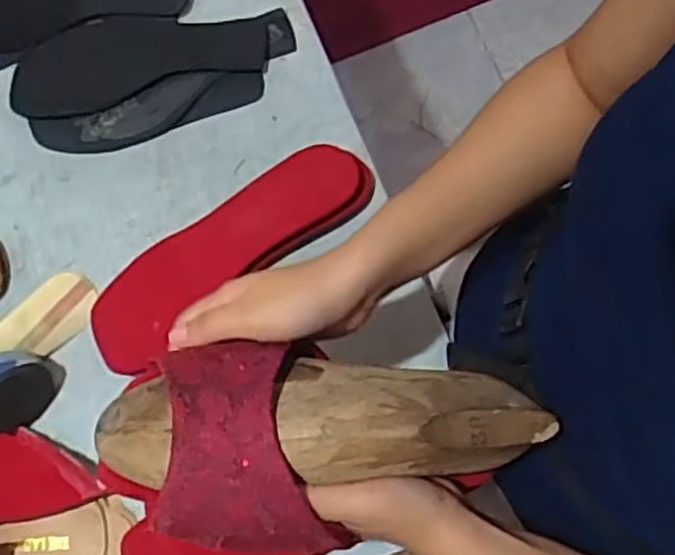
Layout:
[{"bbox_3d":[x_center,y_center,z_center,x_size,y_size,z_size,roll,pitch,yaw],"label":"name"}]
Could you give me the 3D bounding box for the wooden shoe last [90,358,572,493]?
[{"bbox_3d":[-0.004,0.073,0.399,0.229,0.071,0.064,-2,74,-4],"label":"wooden shoe last"}]

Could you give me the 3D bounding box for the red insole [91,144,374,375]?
[{"bbox_3d":[-0.085,-0.023,0.589,0.243,0.033,0.072,-37,77,-9],"label":"red insole"}]

